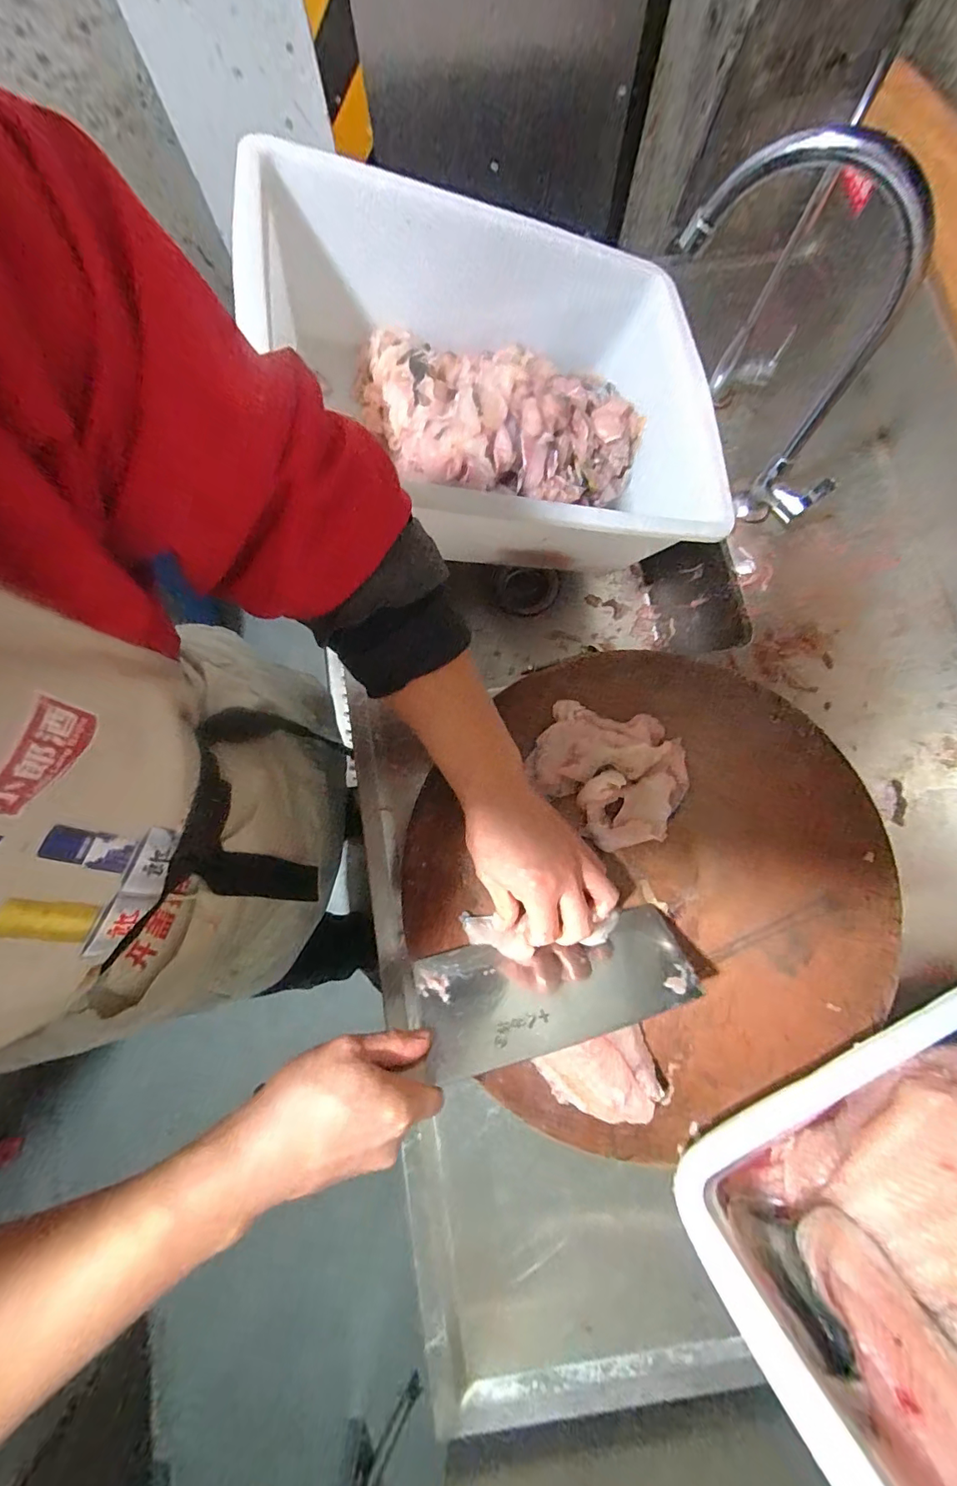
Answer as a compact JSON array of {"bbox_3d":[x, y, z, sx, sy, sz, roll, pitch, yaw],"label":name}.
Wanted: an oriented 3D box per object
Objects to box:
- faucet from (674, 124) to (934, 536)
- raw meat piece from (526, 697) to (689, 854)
[{"bbox_3d":[0.257,-0.329,0.441,0.221,0.294,0.038,31,81,7],"label":"faucet"},{"bbox_3d":[0.113,0.023,0.428,0.129,0.032,0.114,32,81,7],"label":"raw meat piece"}]

